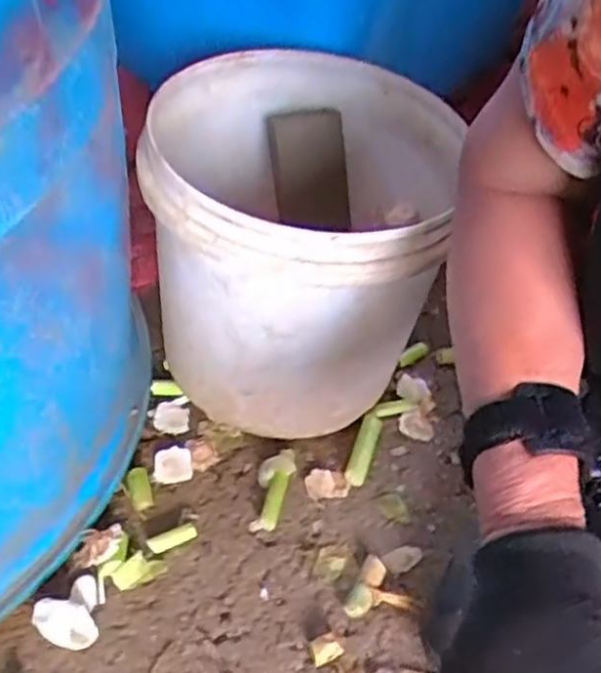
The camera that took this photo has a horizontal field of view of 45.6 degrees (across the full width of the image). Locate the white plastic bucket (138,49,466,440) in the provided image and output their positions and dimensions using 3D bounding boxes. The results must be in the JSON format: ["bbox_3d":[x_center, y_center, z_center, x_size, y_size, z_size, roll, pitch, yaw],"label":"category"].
[{"bbox_3d":[0.005,-0.065,0.593,0.206,0.253,0.224,2,47,-2],"label":"white plastic bucket"}]

